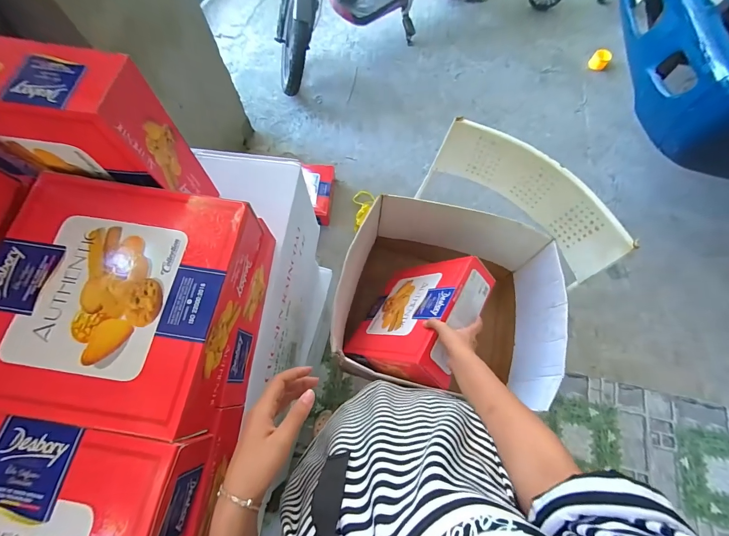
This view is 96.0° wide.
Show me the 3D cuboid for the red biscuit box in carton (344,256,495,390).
[{"bbox_3d":[0.107,0.110,0.740,0.077,0.270,0.268,47,58,-22],"label":"red biscuit box in carton"}]

